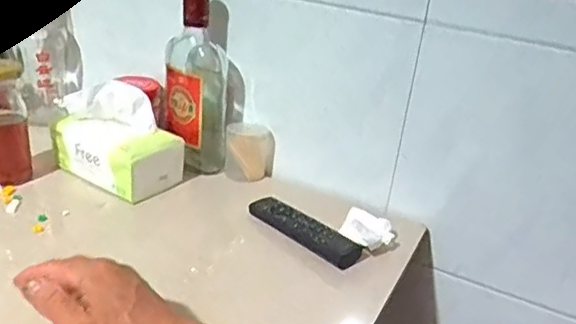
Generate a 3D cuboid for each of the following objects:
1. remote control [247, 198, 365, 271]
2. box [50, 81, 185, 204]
[{"bbox_3d":[0.019,0.074,0.646,0.041,0.017,0.145,-16,33,-42],"label":"remote control"},{"bbox_3d":[-0.212,-0.036,0.717,0.150,0.110,0.086,23,28,30],"label":"box"}]

